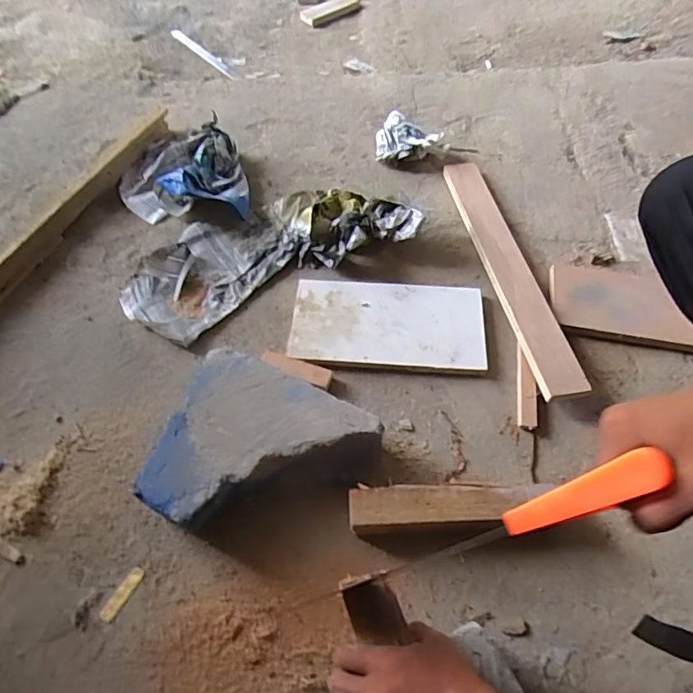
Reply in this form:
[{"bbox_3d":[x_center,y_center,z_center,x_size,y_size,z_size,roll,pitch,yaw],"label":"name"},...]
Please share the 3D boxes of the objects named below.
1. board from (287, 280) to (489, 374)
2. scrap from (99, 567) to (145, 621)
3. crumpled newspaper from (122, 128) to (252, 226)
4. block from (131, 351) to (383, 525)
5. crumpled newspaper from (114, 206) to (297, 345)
[{"bbox_3d":[0.059,-0.031,0.700,0.266,0.018,0.139,3,60,2],"label":"board"},{"bbox_3d":[-0.245,0.270,0.536,0.015,0.004,0.057,27,64,15],"label":"scrap"},{"bbox_3d":[-0.276,-0.304,0.834,0.227,0.074,0.183,2,60,1],"label":"crumpled newspaper"},{"bbox_3d":[-0.089,0.128,0.571,0.230,0.075,0.200,16,61,9],"label":"block"},{"bbox_3d":[-0.212,-0.125,0.756,0.163,0.026,0.265,38,67,20],"label":"crumpled newspaper"}]

